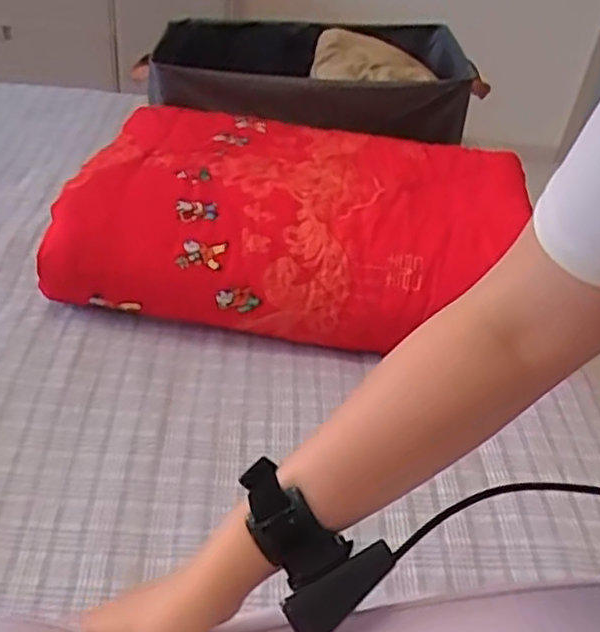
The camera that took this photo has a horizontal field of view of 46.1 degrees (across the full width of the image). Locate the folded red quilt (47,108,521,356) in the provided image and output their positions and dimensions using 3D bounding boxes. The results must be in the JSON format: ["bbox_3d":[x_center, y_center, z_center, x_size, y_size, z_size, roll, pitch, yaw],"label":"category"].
[{"bbox_3d":[0.006,-0.113,0.878,0.529,0.146,0.340,9,37,2],"label":"folded red quilt"}]

